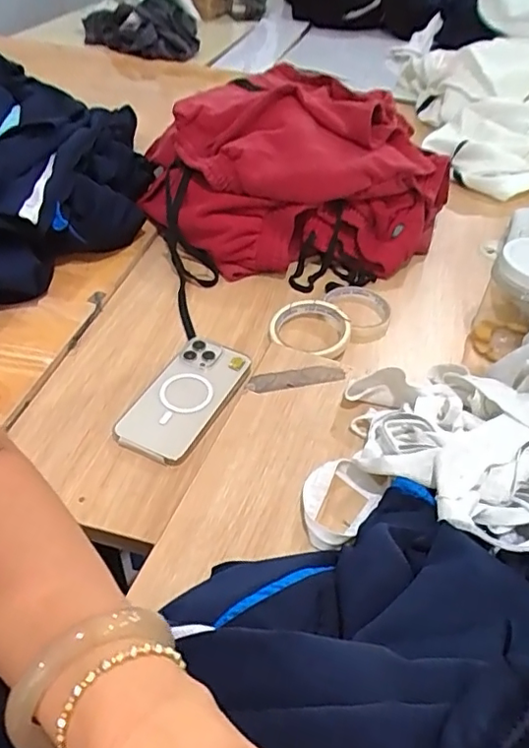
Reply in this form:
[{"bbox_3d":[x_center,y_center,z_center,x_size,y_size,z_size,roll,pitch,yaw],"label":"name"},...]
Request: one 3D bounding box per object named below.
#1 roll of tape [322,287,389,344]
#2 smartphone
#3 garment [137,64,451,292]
[{"bbox_3d":[0.118,-0.077,0.722,0.081,0.026,0.098,4,44,-1],"label":"roll of tape"},{"bbox_3d":[-0.081,0.025,0.586,0.076,0.019,0.157,20,47,16],"label":"smartphone"},{"bbox_3d":[0.030,-0.300,0.820,0.375,0.160,0.389,-27,52,-28],"label":"garment"}]

